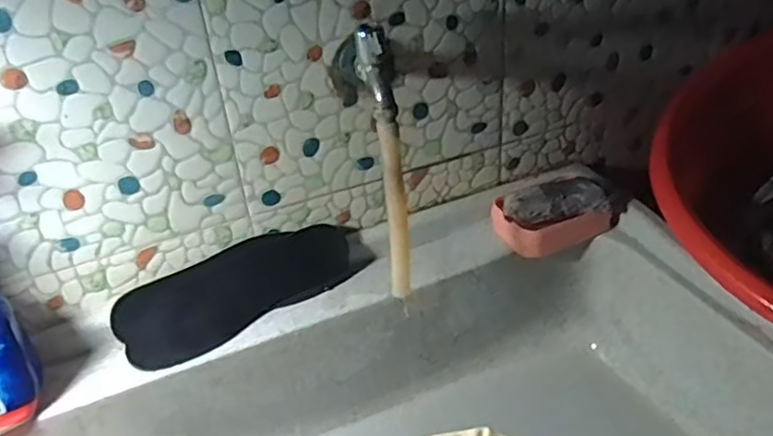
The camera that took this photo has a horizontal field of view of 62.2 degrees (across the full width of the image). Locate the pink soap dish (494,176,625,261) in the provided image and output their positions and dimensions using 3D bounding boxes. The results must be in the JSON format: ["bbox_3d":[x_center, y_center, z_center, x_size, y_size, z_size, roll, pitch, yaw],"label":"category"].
[{"bbox_3d":[0.192,-0.005,0.723,0.128,0.068,0.089,-19,36,-19],"label":"pink soap dish"}]

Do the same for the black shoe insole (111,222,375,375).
[{"bbox_3d":[-0.149,0.070,0.653,0.238,0.015,0.085,-25,74,-19],"label":"black shoe insole"}]

